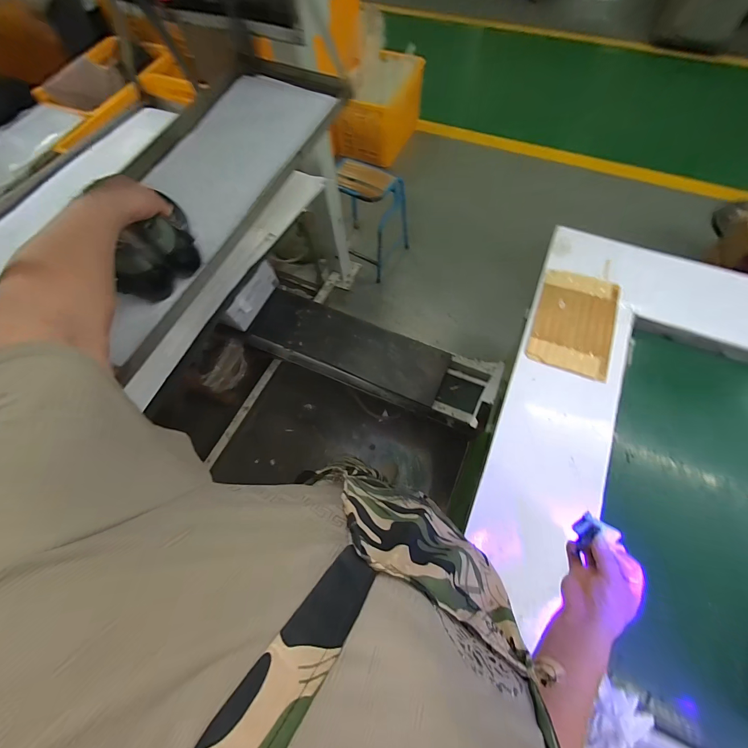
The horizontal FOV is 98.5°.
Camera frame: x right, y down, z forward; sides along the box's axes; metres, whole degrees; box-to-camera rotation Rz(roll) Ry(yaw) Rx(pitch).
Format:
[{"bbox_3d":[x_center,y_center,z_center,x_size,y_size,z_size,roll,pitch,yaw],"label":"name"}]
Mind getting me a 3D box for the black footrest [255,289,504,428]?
[{"bbox_3d":[-0.013,-0.065,1.434,1.084,0.187,0.278,20,69,11],"label":"black footrest"}]

